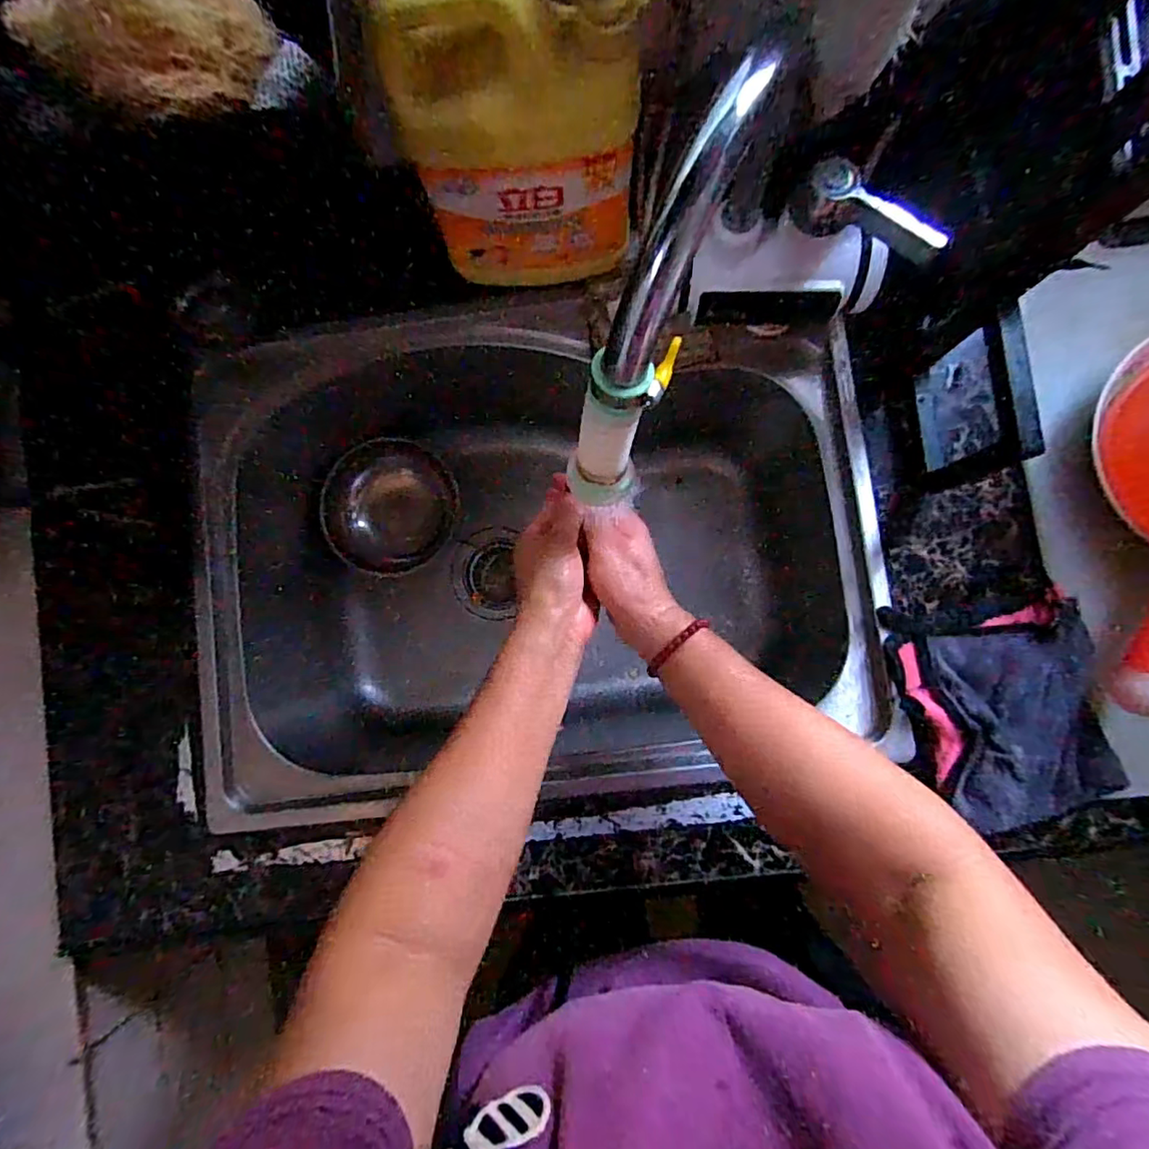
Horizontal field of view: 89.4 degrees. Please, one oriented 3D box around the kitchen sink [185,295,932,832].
[{"bbox_3d":[-0.033,-0.012,0.594,0.586,0.221,0.448,-3,85,2],"label":"kitchen sink"}]

